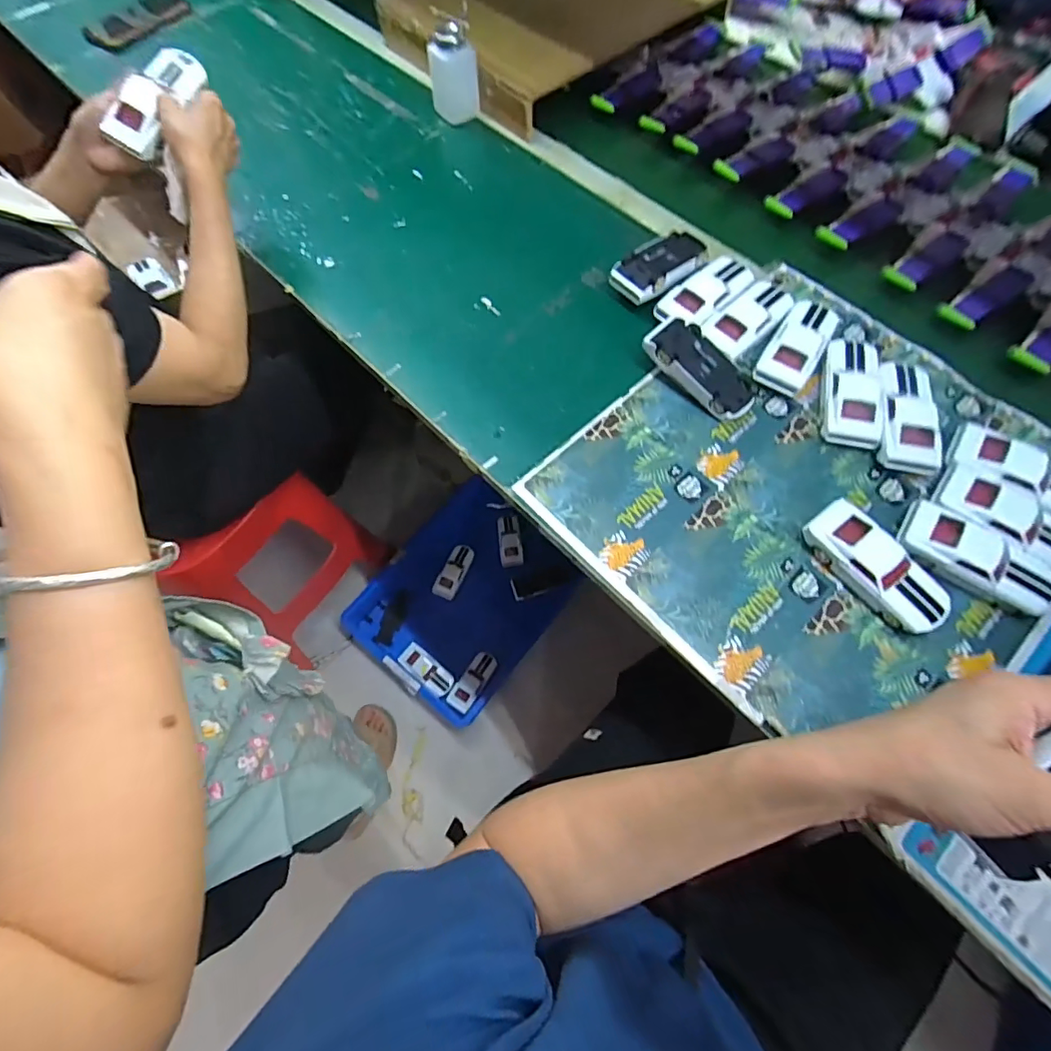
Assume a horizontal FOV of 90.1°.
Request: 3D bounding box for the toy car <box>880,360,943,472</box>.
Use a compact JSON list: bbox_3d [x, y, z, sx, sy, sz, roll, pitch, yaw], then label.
[{"bbox_3d":[0.396,-0.115,0.544,0.055,0.034,0.126,13,67,5],"label":"toy car"}]

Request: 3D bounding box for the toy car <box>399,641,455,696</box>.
[{"bbox_3d":[-0.215,0.319,1.158,0.130,0.039,0.050,38,71,15],"label":"toy car"}]

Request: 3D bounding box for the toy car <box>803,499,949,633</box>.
[{"bbox_3d":[0.316,0.038,0.478,0.051,0.038,0.127,-32,70,-13],"label":"toy car"}]

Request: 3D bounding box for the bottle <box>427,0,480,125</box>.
[{"bbox_3d":[-0.102,-0.641,0.739,0.066,0.105,0.051,-11,67,-5],"label":"bottle"}]

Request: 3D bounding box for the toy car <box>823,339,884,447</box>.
[{"bbox_3d":[0.348,-0.145,0.560,0.053,0.035,0.132,15,69,7],"label":"toy car"}]

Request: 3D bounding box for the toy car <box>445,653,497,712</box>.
[{"bbox_3d":[-0.112,0.340,1.145,0.057,0.039,0.135,30,69,12],"label":"toy car"}]

